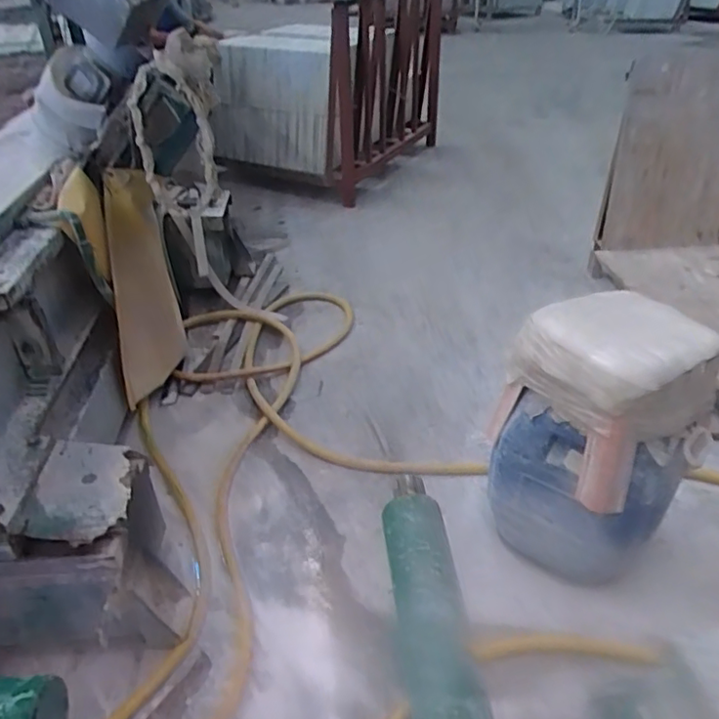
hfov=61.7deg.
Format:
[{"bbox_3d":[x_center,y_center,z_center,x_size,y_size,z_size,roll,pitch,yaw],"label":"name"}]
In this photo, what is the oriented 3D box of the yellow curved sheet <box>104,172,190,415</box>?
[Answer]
[{"bbox_3d":[-0.661,-0.209,1.790,0.199,0.688,0.181,-9,37,-11],"label":"yellow curved sheet"}]

